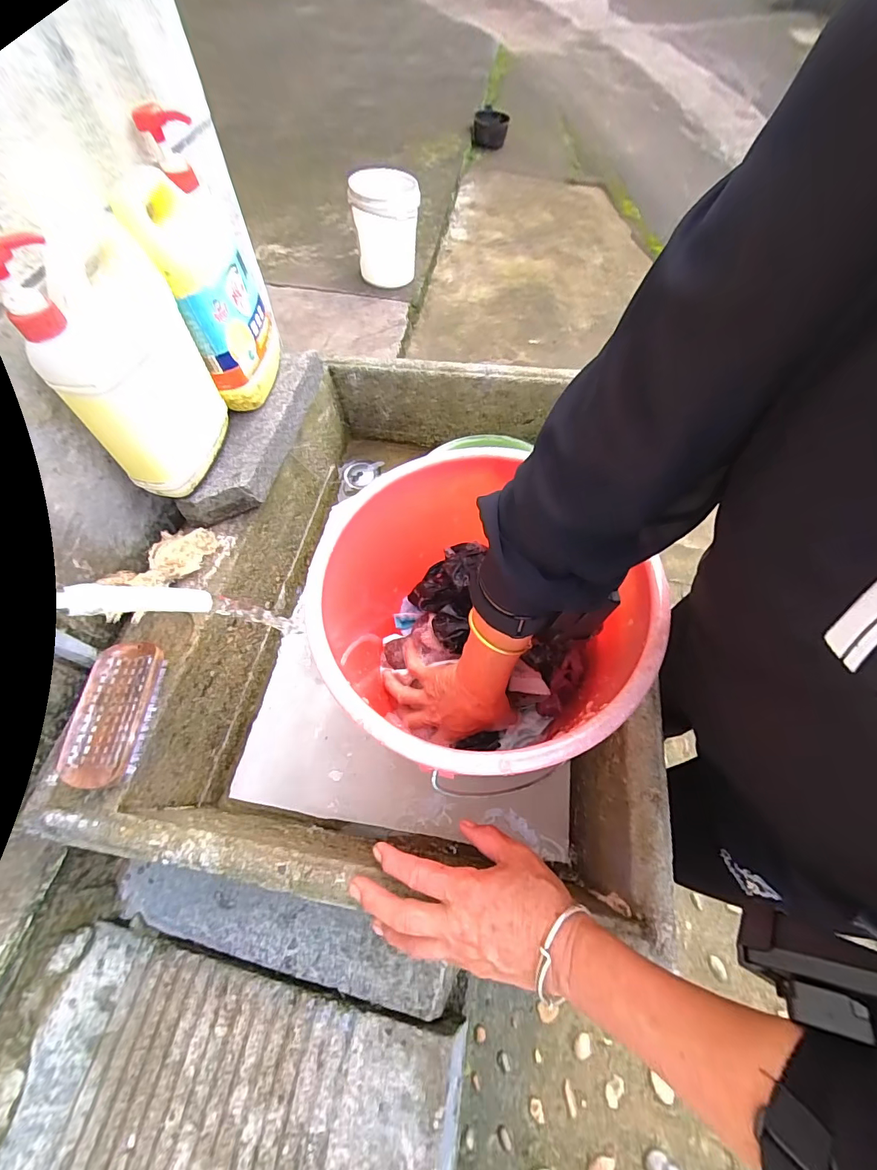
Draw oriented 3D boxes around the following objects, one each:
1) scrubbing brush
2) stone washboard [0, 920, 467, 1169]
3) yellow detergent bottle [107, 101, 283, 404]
[{"bbox_3d":[-0.305,0.120,0.409,0.062,0.030,0.128,0,62,-2],"label":"scrubbing brush"},{"bbox_3d":[-0.196,0.449,0.350,0.401,0.095,0.211,9,62,3],"label":"stone washboard"},{"bbox_3d":[-0.254,-0.340,0.477,0.080,0.222,0.141,-6,62,-5],"label":"yellow detergent bottle"}]

